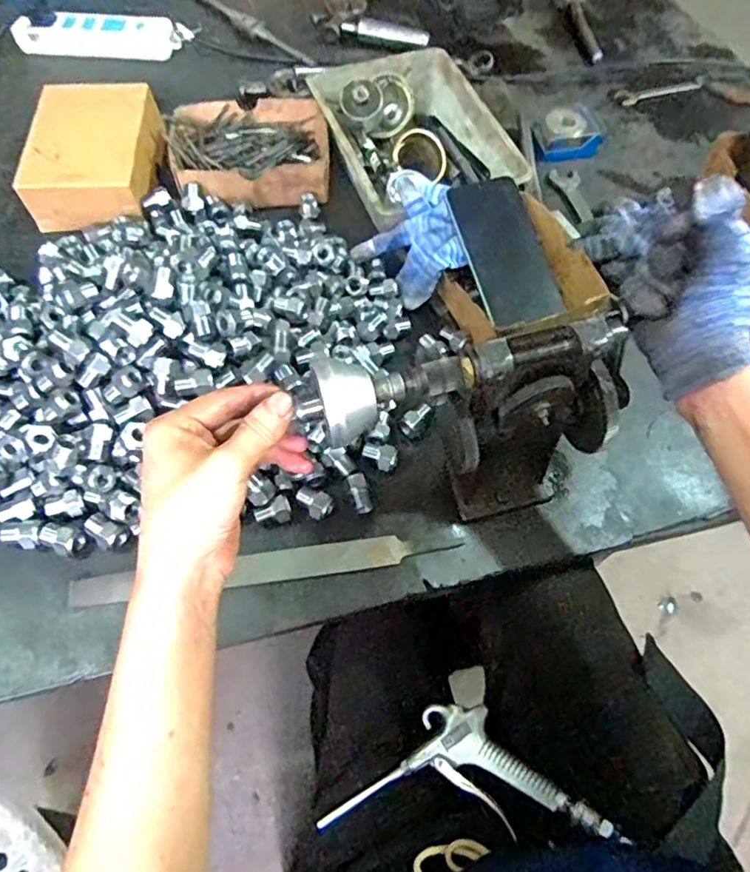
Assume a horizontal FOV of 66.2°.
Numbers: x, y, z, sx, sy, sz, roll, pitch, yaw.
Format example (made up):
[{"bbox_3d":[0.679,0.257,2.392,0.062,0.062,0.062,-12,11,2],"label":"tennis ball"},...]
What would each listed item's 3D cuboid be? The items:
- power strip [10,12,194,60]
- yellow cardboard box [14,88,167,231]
[{"bbox_3d":[-0.369,-0.540,0.779,0.237,0.035,0.045,0,60,-2],"label":"power strip"},{"bbox_3d":[-0.306,-0.309,0.632,0.127,0.058,0.161,-1,60,-2],"label":"yellow cardboard box"}]

